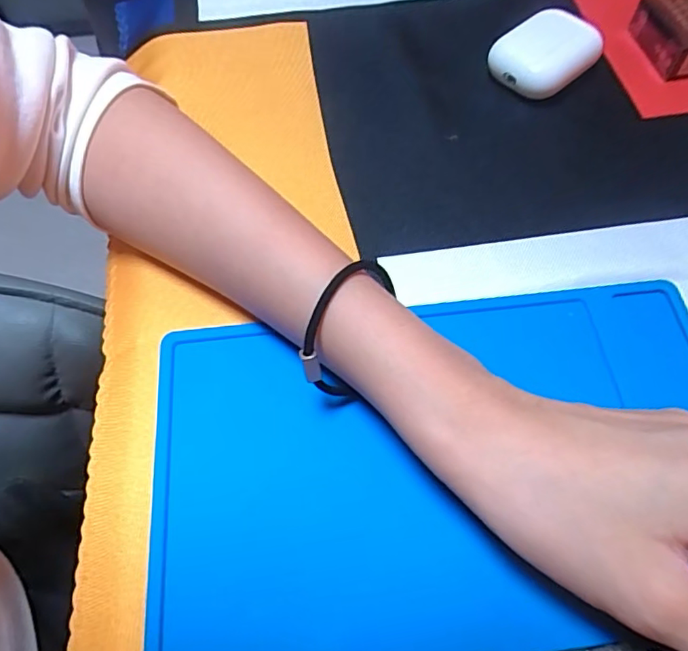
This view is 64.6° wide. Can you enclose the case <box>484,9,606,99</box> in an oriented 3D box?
[{"bbox_3d":[0.113,-0.152,0.310,0.056,0.023,0.040,-36,66,-17],"label":"case"}]

